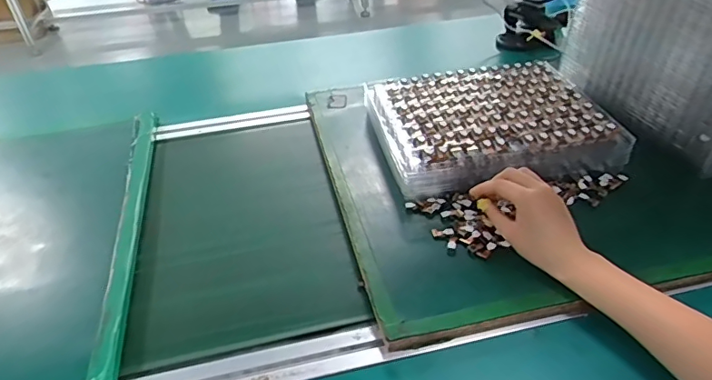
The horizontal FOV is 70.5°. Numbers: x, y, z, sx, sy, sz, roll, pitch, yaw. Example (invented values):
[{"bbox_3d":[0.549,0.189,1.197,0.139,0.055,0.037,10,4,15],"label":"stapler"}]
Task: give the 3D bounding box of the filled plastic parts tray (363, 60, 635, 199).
[{"bbox_3d":[0.171,-0.089,0.668,0.284,0.050,0.219,-9,39,-5],"label":"filled plastic parts tray"}]

